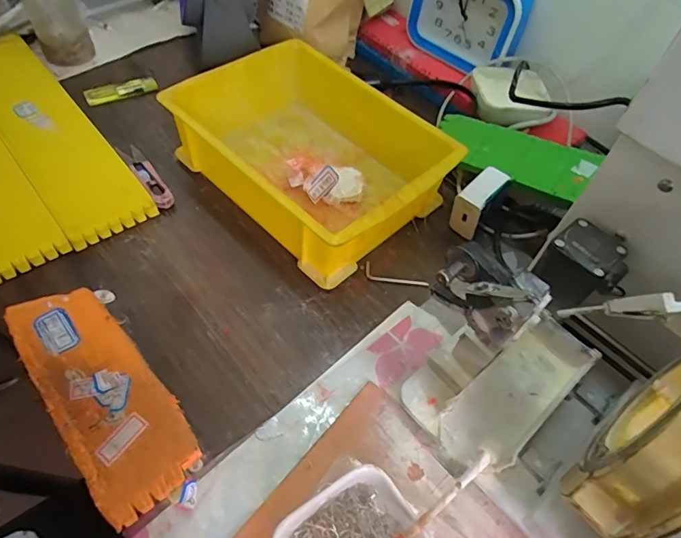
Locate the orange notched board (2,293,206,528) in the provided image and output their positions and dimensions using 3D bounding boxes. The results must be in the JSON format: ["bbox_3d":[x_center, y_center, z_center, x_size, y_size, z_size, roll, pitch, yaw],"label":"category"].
[{"bbox_3d":[-0.176,0.086,0.345,0.068,0.019,0.189,-34,64,-26],"label":"orange notched board"}]

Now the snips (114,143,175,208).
[{"bbox_3d":[-0.193,-0.095,0.471,0.022,0.016,0.101,-28,61,-23],"label":"snips"}]

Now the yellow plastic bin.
[{"bbox_3d":[-0.030,-0.115,0.474,0.176,0.075,0.253,-35,64,-27],"label":"yellow plastic bin"}]

